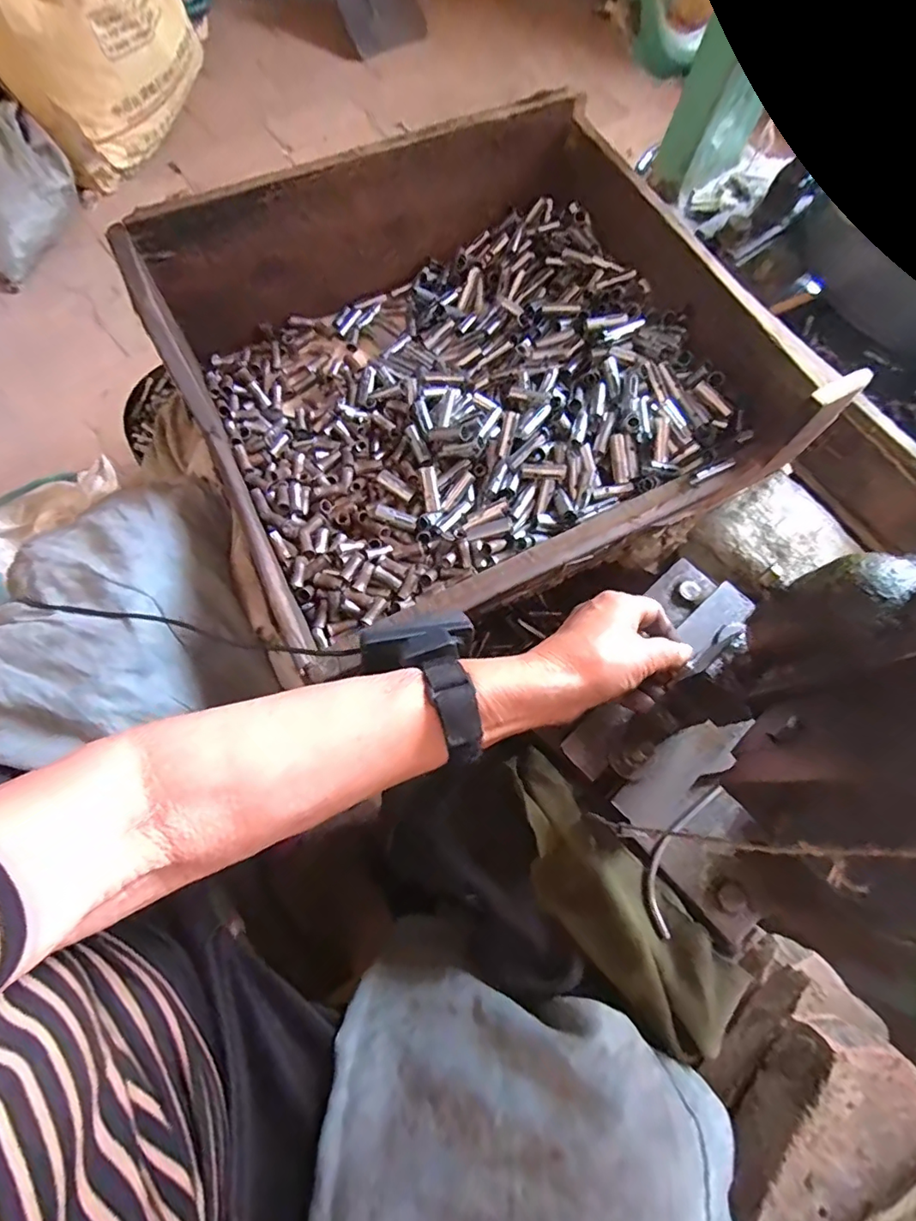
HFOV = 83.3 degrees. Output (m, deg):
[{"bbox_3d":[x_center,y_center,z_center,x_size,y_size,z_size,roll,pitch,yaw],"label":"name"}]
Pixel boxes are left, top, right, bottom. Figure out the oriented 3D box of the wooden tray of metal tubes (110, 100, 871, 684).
[{"bbox_3d":[0.008,-0.208,0.446,0.432,0.123,0.398,-26,74,-11],"label":"wooden tray of metal tubes"}]

